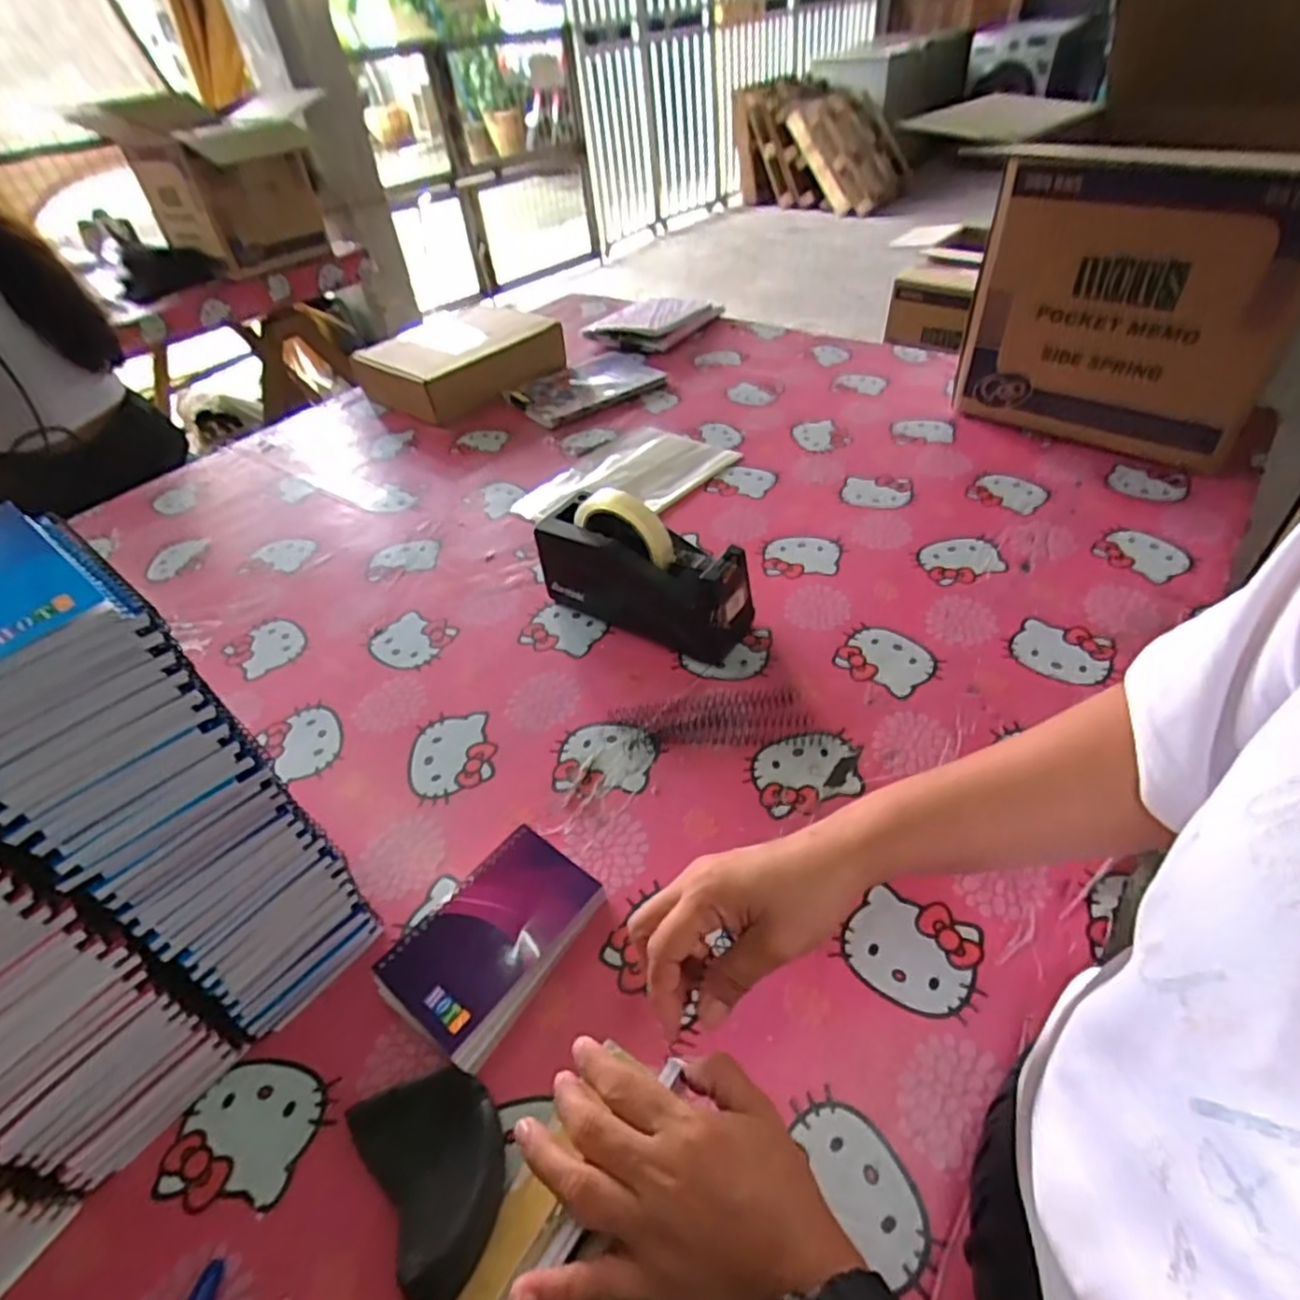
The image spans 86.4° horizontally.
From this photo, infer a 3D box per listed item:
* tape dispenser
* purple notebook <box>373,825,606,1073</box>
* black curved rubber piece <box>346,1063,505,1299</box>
[{"bbox_3d":[-0.009,-0.080,0.648,0.205,0.123,0.070,21,50,26],"label":"tape dispenser"},{"bbox_3d":[-0.099,0.189,0.454,0.087,0.027,0.132,25,52,29],"label":"purple notebook"},{"bbox_3d":[-0.110,0.276,0.369,0.066,0.022,0.097,-28,48,-21],"label":"black curved rubber piece"}]

